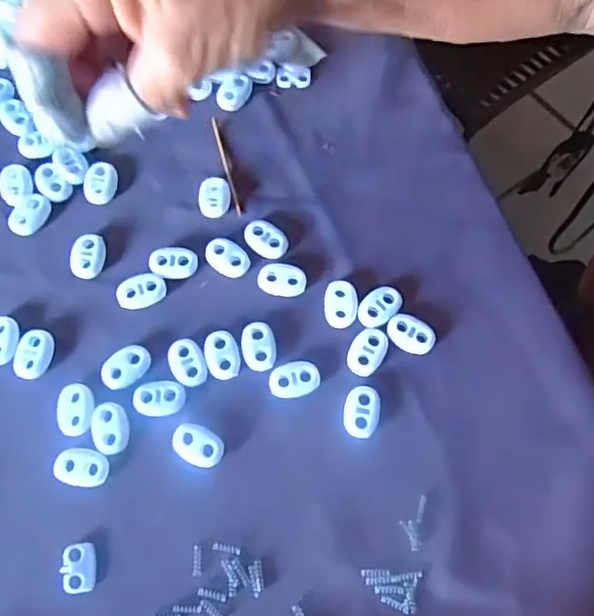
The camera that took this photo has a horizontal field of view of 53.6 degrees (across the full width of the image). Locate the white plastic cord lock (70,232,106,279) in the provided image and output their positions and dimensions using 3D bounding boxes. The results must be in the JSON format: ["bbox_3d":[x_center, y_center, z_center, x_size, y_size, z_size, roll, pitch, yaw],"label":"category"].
[{"bbox_3d":[-0.101,-0.025,0.283,0.016,0.004,0.022,4,70,-1],"label":"white plastic cord lock"}]

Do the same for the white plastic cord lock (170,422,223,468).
[{"bbox_3d":[-0.043,0.059,0.253,0.023,0.004,0.015,29,72,8],"label":"white plastic cord lock"}]

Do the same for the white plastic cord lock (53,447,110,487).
[{"bbox_3d":[-0.092,0.068,0.250,0.023,0.004,0.015,10,70,1],"label":"white plastic cord lock"}]

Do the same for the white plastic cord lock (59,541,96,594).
[{"bbox_3d":[-0.089,0.105,0.238,0.013,0.004,0.019,-8,71,-5],"label":"white plastic cord lock"}]

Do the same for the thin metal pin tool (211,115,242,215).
[{"bbox_3d":[-0.036,-0.074,0.303,0.004,0.004,0.057,-15,72,-8],"label":"thin metal pin tool"}]

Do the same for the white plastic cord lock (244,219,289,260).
[{"bbox_3d":[-0.016,-0.033,0.287,0.023,0.004,0.015,37,73,10],"label":"white plastic cord lock"}]

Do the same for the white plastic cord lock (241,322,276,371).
[{"bbox_3d":[-0.018,0.017,0.268,0.014,0.004,0.022,-9,71,-6],"label":"white plastic cord lock"}]

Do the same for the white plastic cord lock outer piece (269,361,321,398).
[{"bbox_3d":[-0.001,0.031,0.264,0.023,0.004,0.015,-10,71,-6],"label":"white plastic cord lock outer piece"}]

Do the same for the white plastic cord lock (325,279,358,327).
[{"bbox_3d":[0.021,-0.002,0.277,0.016,0.004,0.022,8,70,0],"label":"white plastic cord lock"}]

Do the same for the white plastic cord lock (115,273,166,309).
[{"bbox_3d":[-0.074,-0.008,0.277,0.023,0.004,0.015,-14,72,-7],"label":"white plastic cord lock"}]

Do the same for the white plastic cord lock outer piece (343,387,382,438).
[{"bbox_3d":[0.029,0.045,0.260,0.016,0.004,0.023,10,70,1],"label":"white plastic cord lock outer piece"}]

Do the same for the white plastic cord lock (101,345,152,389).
[{"bbox_3d":[-0.077,0.026,0.264,0.023,0.004,0.016,-30,74,-12],"label":"white plastic cord lock"}]

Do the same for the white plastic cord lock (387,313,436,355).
[{"bbox_3d":[0.053,0.012,0.271,0.022,0.004,0.015,23,71,6],"label":"white plastic cord lock"}]

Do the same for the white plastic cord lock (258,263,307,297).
[{"bbox_3d":[-0.007,-0.014,0.280,0.023,0.004,0.016,9,70,1],"label":"white plastic cord lock"}]

